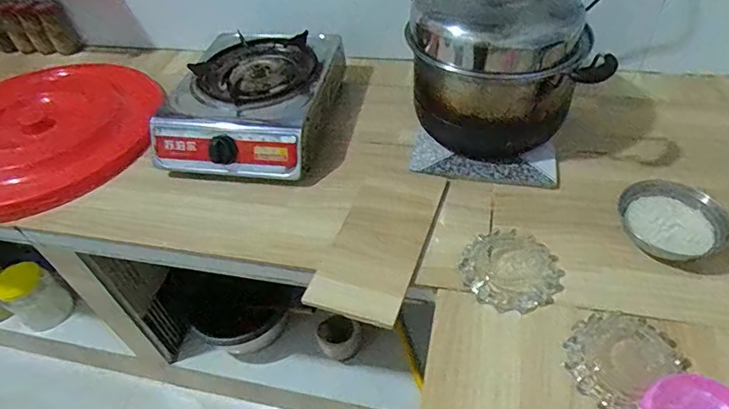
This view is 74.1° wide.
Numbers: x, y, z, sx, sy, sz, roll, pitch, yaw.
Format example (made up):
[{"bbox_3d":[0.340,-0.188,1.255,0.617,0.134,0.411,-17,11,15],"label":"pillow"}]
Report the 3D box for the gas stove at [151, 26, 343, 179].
[{"bbox_3d":[-0.206,-0.192,0.903,0.284,0.103,0.333,5,48,11],"label":"gas stove"}]

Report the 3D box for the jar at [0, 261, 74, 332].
[{"bbox_3d":[-0.858,0.243,1.258,0.146,0.176,0.119,24,54,26],"label":"jar"}]

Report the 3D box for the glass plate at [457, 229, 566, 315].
[{"bbox_3d":[0.200,0.089,0.664,0.129,0.017,0.118,-3,47,4],"label":"glass plate"}]

